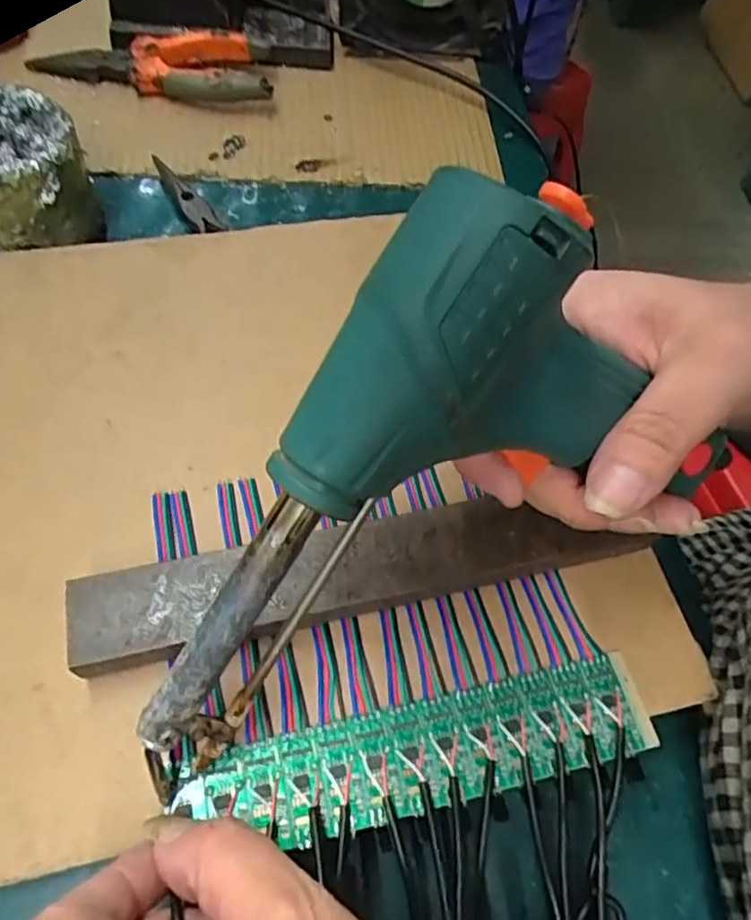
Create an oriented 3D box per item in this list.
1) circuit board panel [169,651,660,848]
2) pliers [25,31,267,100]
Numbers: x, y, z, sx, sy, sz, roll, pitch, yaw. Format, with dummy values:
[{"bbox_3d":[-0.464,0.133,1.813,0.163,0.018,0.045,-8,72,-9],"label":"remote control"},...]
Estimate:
[{"bbox_3d":[0.017,0.096,0.210,0.152,0.004,0.034,-8,65,-10],"label":"circuit board panel"},{"bbox_3d":[-0.150,-0.268,0.431,0.159,0.020,0.054,5,59,-5],"label":"pliers"}]

